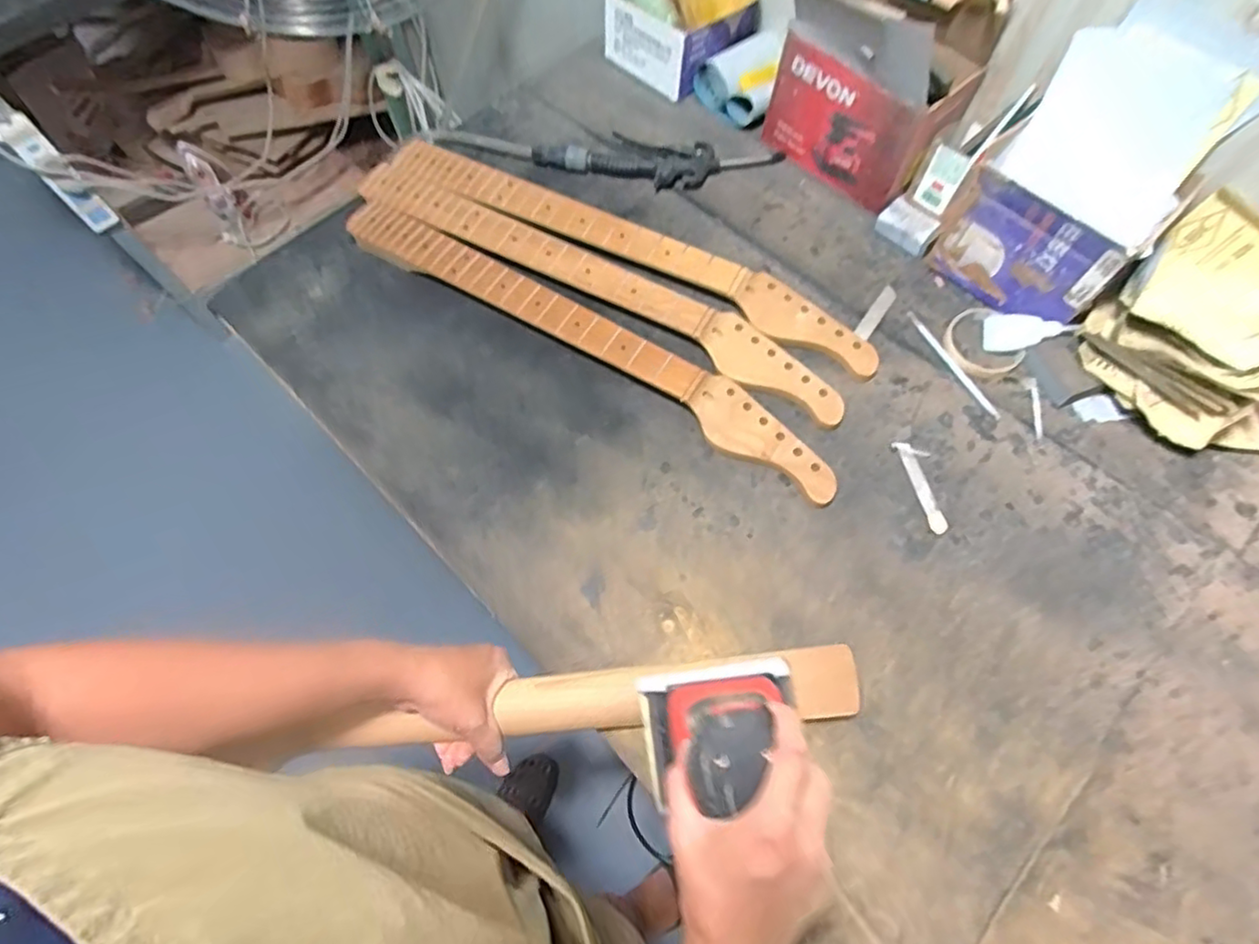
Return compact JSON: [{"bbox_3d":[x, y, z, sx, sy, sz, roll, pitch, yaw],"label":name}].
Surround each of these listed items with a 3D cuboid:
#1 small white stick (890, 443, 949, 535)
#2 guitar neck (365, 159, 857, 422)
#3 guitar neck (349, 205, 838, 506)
[{"bbox_3d":[0.307,0.014,0.661,0.031,0.005,0.103,-12,68,-6],"label":"small white stick"},{"bbox_3d":[-0.042,-0.224,0.754,0.634,0.024,0.069,28,69,11],"label":"guitar neck"},{"bbox_3d":[-0.051,-0.156,0.726,0.633,0.027,0.075,31,70,12],"label":"guitar neck"}]

